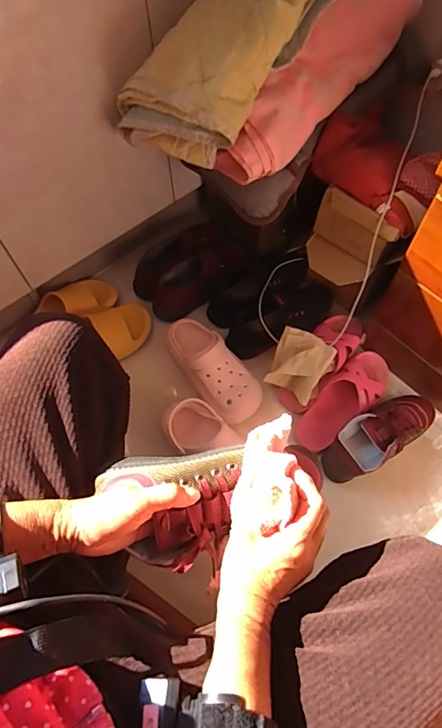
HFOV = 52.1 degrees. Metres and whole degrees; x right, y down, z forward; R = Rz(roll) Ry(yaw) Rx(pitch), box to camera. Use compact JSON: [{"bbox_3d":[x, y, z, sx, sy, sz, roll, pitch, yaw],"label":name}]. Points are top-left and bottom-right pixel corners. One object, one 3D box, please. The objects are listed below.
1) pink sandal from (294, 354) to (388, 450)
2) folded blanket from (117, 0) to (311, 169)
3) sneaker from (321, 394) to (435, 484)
[{"bbox_3d":[0.245,0.067,0.882,0.087,0.052,0.247,40,71,19],"label":"pink sandal"},{"bbox_3d":[0.048,-0.496,0.645,0.480,0.093,0.214,-44,67,13],"label":"folded blanket"},{"bbox_3d":[0.300,0.128,0.840,0.243,0.085,0.091,-31,67,-13],"label":"sneaker"}]

